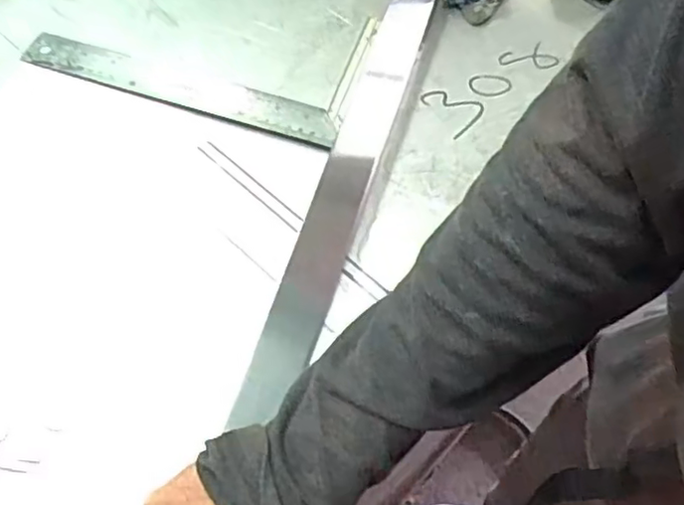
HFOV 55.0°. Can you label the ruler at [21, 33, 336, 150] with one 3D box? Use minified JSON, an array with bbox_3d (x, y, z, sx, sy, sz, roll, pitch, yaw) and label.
[{"bbox_3d":[-0.138,-0.141,0.557,0.275,0.008,0.037,17,67,8],"label":"ruler"}]

